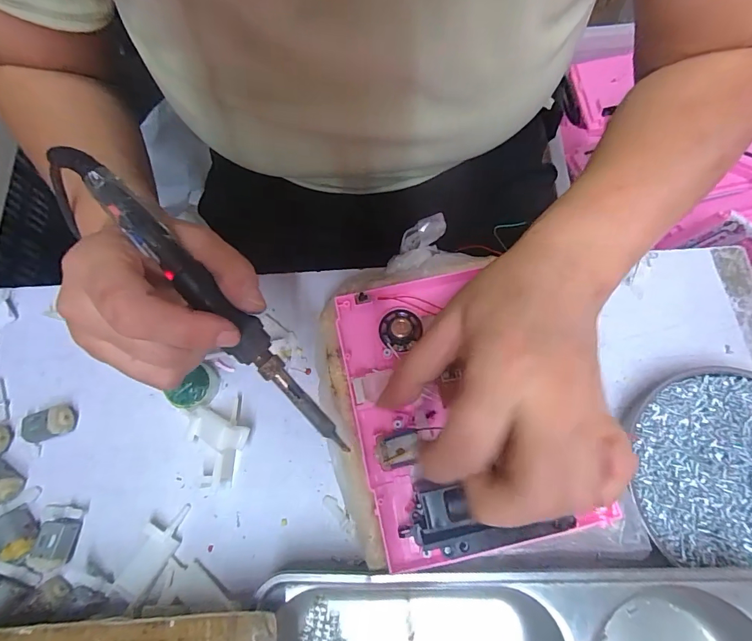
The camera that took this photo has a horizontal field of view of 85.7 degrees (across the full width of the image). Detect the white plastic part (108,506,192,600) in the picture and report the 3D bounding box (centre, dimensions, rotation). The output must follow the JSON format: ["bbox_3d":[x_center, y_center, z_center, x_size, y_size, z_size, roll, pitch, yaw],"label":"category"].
[{"bbox_3d":[-0.140,0.143,0.255,0.022,0.007,0.055,27,60,10],"label":"white plastic part"}]

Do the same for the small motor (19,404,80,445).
[{"bbox_3d":[-0.223,0.071,0.278,0.029,0.019,0.021,-19,72,-4],"label":"small motor"}]

